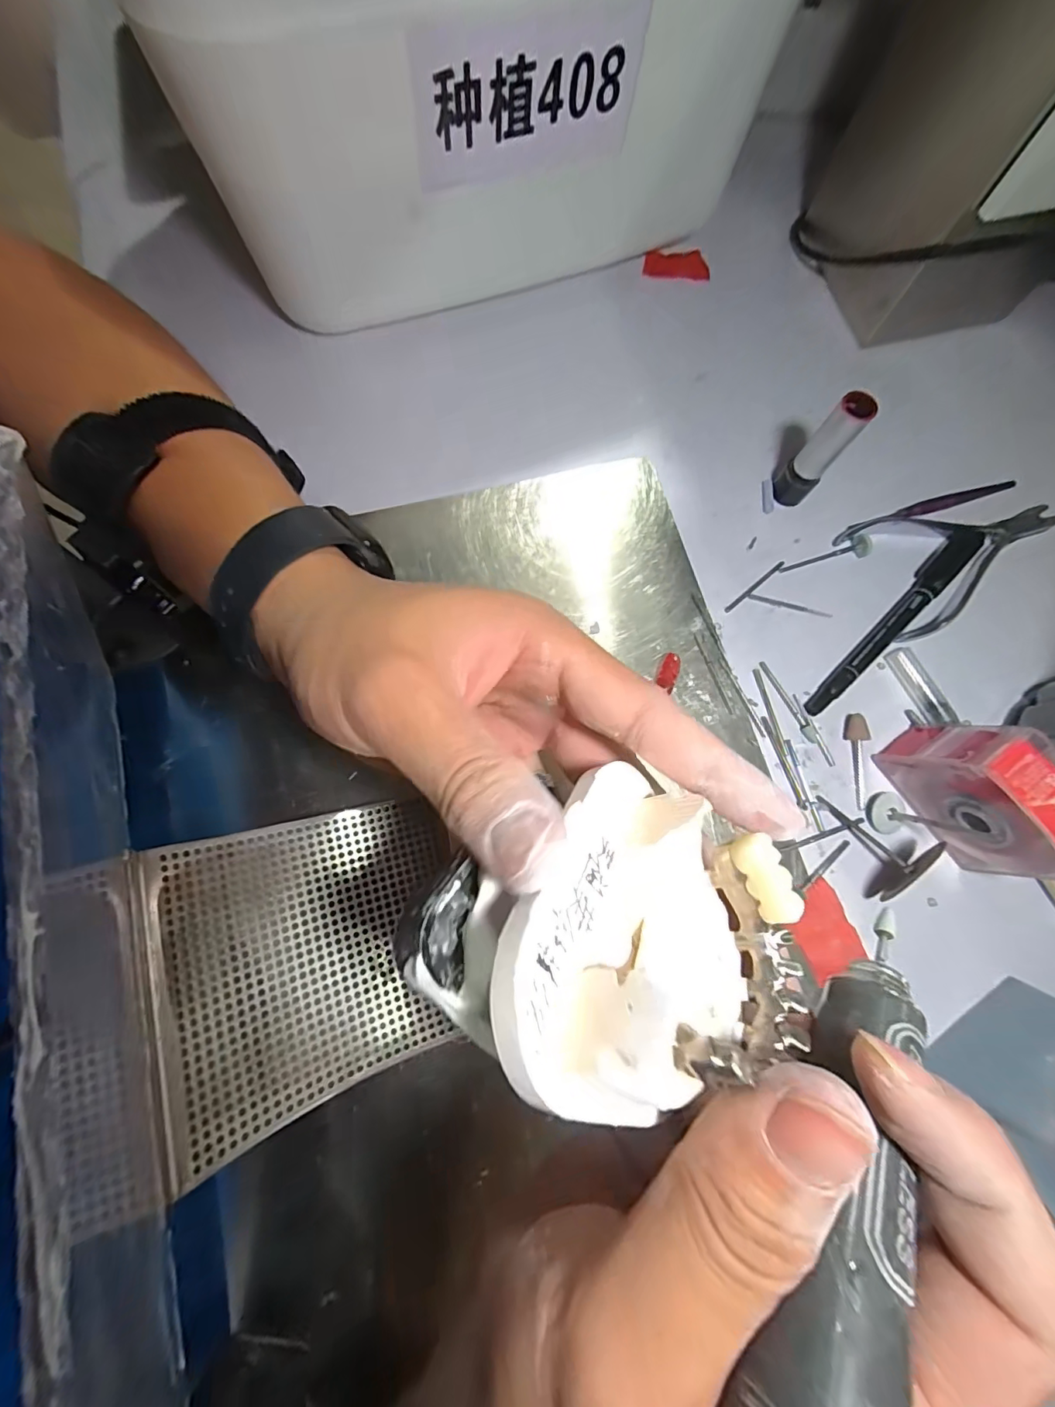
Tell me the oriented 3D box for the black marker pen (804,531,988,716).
[{"bbox_3d":[0.188,-0.043,0.251,0.137,0.009,0.014,-43,81,-11],"label":"black marker pen"}]

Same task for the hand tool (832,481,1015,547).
[{"bbox_3d":[0.217,-0.106,0.269,0.110,0.004,0.008,-18,78,-6],"label":"hand tool"}]

